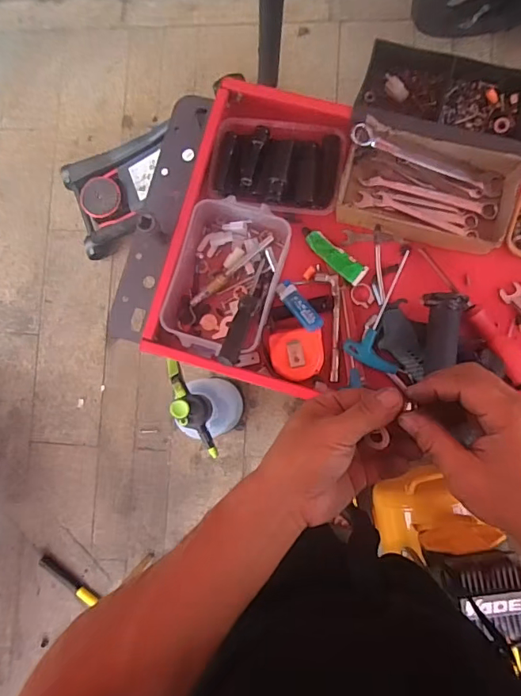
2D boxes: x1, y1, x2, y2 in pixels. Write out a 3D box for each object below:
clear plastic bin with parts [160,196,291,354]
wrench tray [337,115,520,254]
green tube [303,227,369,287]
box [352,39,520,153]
[{"bbox_3d":[-0.043,-0.085,0.624,0.127,0.051,0.193,17,88,7],"label":"clear plastic bin with parts"},{"bbox_3d":[0.202,-0.196,0.601,0.201,0.059,0.125,10,87,6],"label":"wrench tray"},{"bbox_3d":[0.091,-0.118,0.625,0.098,0.014,0.026,41,91,7],"label":"green tube"},{"bbox_3d":[0.276,-0.291,0.605,0.305,0.069,0.121,16,88,7],"label":"box"}]

